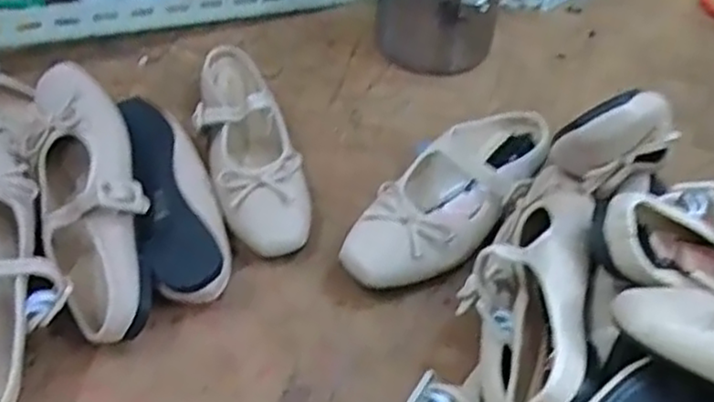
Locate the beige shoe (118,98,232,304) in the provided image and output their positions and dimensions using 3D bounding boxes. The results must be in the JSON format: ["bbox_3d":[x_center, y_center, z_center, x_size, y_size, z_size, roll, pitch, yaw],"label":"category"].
[{"bbox_3d":[-0.167,-0.010,0.587,0.073,0.060,0.227,15,36,-50],"label":"beige shoe"}]

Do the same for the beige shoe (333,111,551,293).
[{"bbox_3d":[0.089,-0.007,0.607,0.094,0.047,0.241,33,57,24],"label":"beige shoe"}]

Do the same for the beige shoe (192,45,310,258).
[{"bbox_3d":[-0.103,-0.054,0.641,0.071,0.056,0.239,-15,50,-15],"label":"beige shoe"}]

